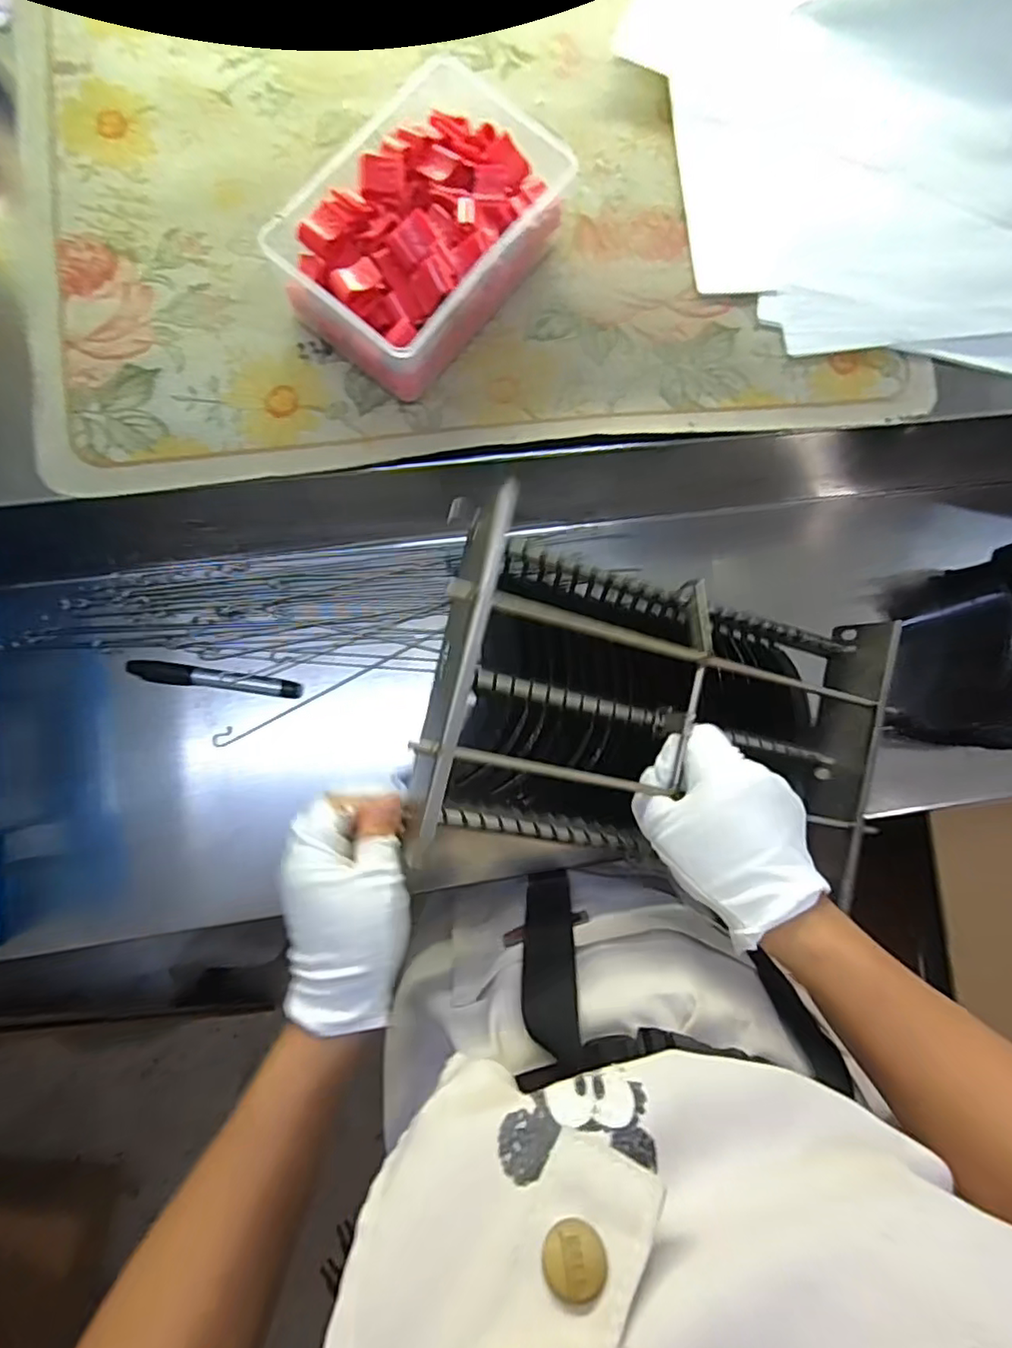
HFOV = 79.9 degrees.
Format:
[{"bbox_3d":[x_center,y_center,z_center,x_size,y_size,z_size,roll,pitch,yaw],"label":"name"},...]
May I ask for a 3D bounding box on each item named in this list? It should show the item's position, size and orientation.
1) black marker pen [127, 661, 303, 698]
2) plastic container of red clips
[{"bbox_3d":[-0.242,0.004,0.502,0.136,0.013,0.017,8,82,-3],"label":"black marker pen"},{"bbox_3d":[-0.053,-0.284,0.389,0.126,0.056,0.186,38,81,1],"label":"plastic container of red clips"}]

